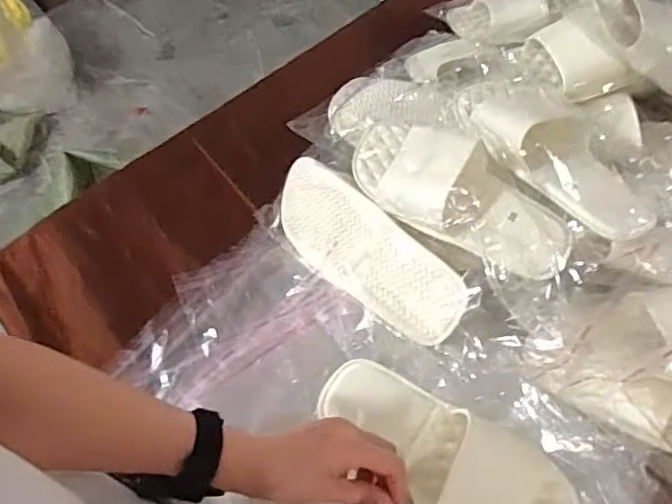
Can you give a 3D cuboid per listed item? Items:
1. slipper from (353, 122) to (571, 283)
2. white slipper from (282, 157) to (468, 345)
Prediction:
[{"bbox_3d":[0.119,-0.062,0.558,0.230,0.063,0.103,28,66,15],"label":"slipper"},{"bbox_3d":[0.030,-0.001,0.606,0.240,0.098,0.042,43,27,24],"label":"white slipper"}]

